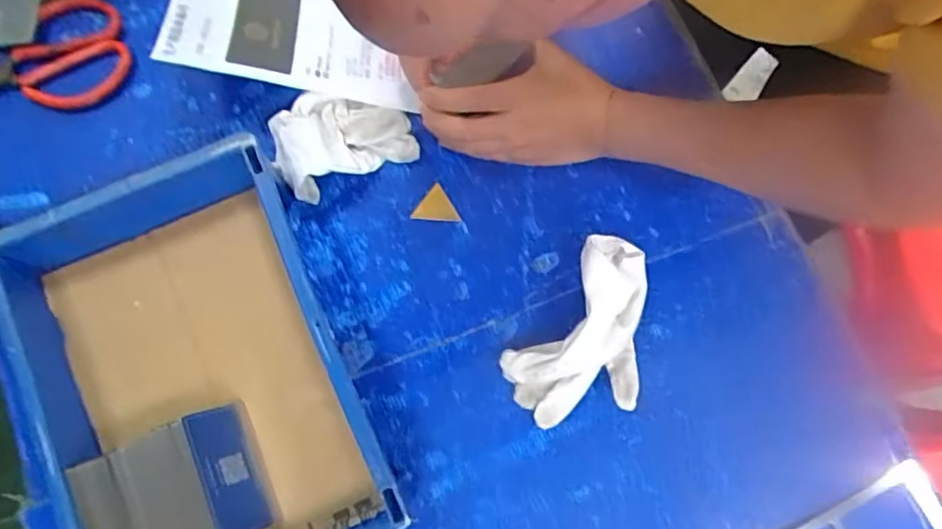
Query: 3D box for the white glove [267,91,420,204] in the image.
[{"bbox_3d":[-0.109,-0.103,0.498,0.110,0.044,0.076,-25,79,-6],"label":"white glove"}]

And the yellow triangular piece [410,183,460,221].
[{"bbox_3d":[-0.028,-0.051,0.505,0.037,0.004,0.030,5,77,1],"label":"yellow triangular piece"}]

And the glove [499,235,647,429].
[{"bbox_3d":[0.095,0.053,0.461,0.095,0.041,0.152,37,79,7],"label":"glove"}]

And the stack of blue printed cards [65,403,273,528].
[{"bbox_3d":[-0.202,0.158,0.422,0.100,0.047,0.089,-25,79,-6],"label":"stack of blue printed cards"}]

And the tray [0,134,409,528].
[{"bbox_3d":[-0.197,0.087,0.443,0.207,0.072,0.301,-23,78,-6],"label":"tray"}]

